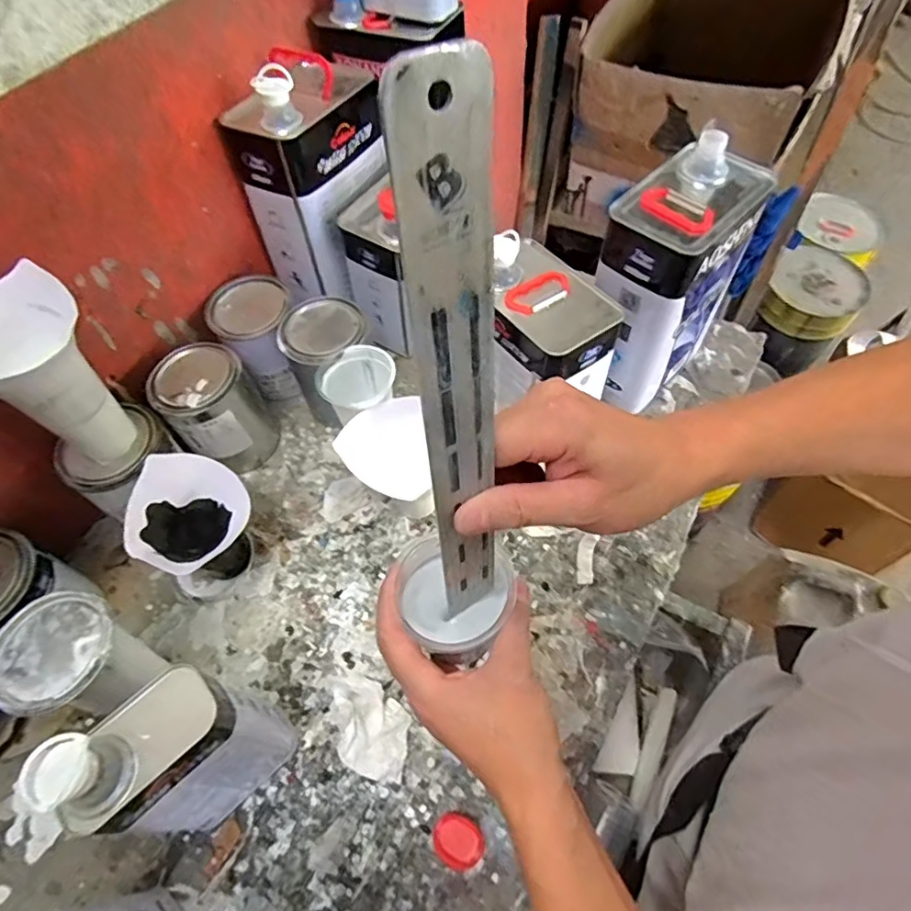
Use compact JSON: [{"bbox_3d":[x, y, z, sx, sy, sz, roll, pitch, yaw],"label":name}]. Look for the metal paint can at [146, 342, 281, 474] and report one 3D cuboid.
[{"bbox_3d":[-0.286,-0.051,0.693,0.106,0.145,0.093,-36,63,-18],"label":"metal paint can"}]

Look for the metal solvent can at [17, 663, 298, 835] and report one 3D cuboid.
[{"bbox_3d":[-0.216,0.242,0.460,0.058,0.230,0.113,37,66,22],"label":"metal solvent can"}]

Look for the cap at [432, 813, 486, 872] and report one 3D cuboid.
[{"bbox_3d":[0.002,0.340,0.503,0.044,0.023,0.037,29,64,19],"label":"cap"}]

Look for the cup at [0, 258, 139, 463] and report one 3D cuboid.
[{"bbox_3d":[-0.368,-0.062,0.532,0.084,0.173,0.117,35,66,22],"label":"cup"}]

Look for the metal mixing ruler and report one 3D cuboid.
[{"bbox_3d":[0.002,-0.009,0.231,0.033,0.260,0.004,-26,51,-19],"label":"metal mixing ruler"}]

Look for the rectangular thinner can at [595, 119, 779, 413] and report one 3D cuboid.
[{"bbox_3d":[0.247,-0.205,0.674,0.111,0.260,0.173,38,67,23],"label":"rectangular thinner can"}]

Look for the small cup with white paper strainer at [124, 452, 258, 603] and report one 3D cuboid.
[{"bbox_3d":[-0.277,0.080,0.619,0.096,0.141,0.114,22,62,16],"label":"small cup with white paper strainer"}]

